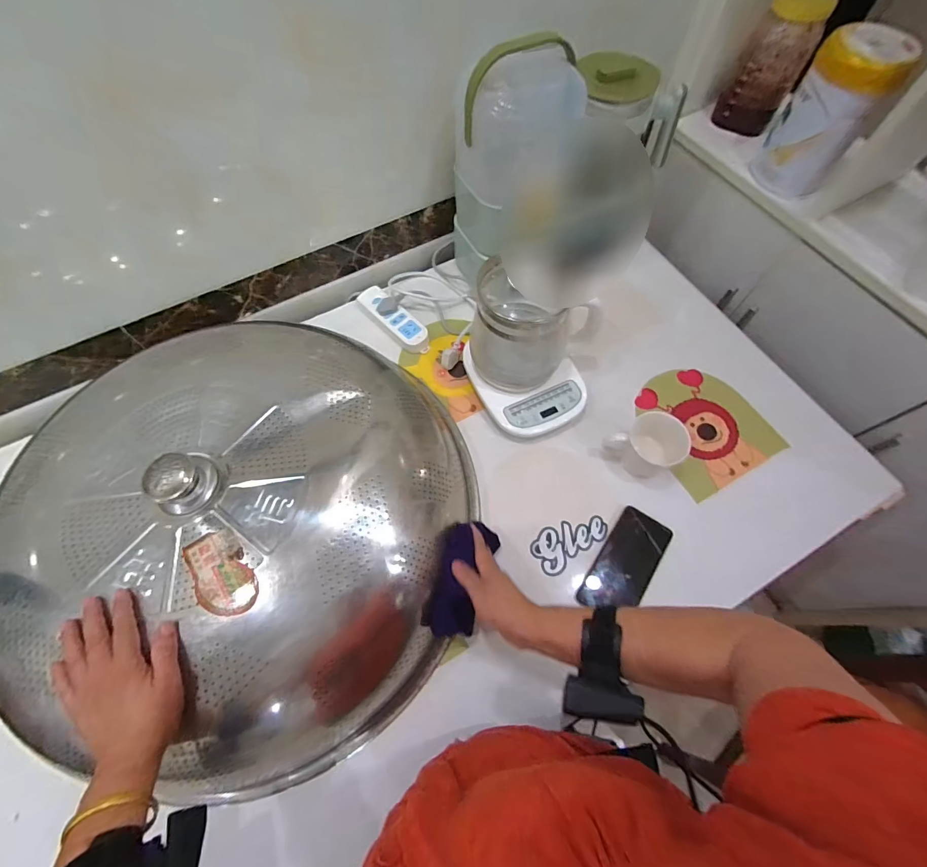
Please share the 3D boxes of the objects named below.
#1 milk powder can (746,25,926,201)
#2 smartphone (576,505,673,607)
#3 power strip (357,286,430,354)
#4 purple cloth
[{"bbox_3d":[0.589,-0.516,0.662,0.119,0.196,0.104,31,70,15],"label":"milk powder can"},{"bbox_3d":[0.236,0.190,0.588,0.074,0.008,0.156,31,77,17],"label":"smartphone"},{"bbox_3d":[-0.131,-0.214,0.758,0.057,0.037,0.170,-42,71,-16],"label":"power strip"},{"bbox_3d":[-0.002,0.186,0.529,0.065,0.076,0.148,18,67,9],"label":"purple cloth"}]

